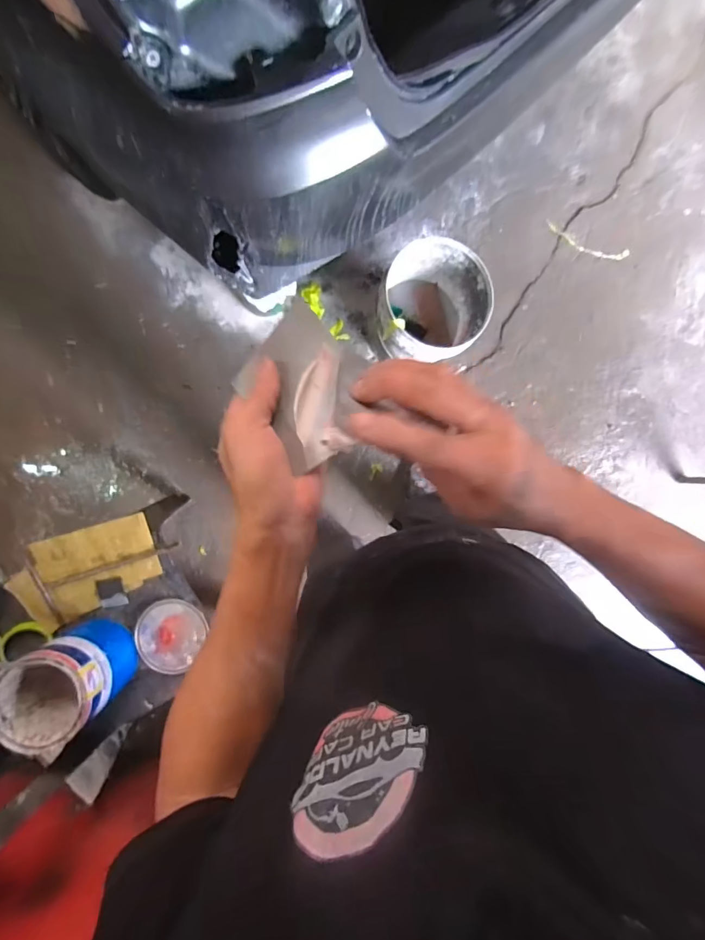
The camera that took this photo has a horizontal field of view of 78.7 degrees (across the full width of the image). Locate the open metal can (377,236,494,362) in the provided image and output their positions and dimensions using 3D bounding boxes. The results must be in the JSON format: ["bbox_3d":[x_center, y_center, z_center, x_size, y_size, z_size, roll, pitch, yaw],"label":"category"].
[{"bbox_3d":[0.218,-0.455,1.262,0.290,0.259,0.299,0,89,-7],"label":"open metal can"}]

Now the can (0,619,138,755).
[{"bbox_3d":[-0.544,0.402,0.824,0.164,0.188,0.167,0,89,-7],"label":"can"}]

